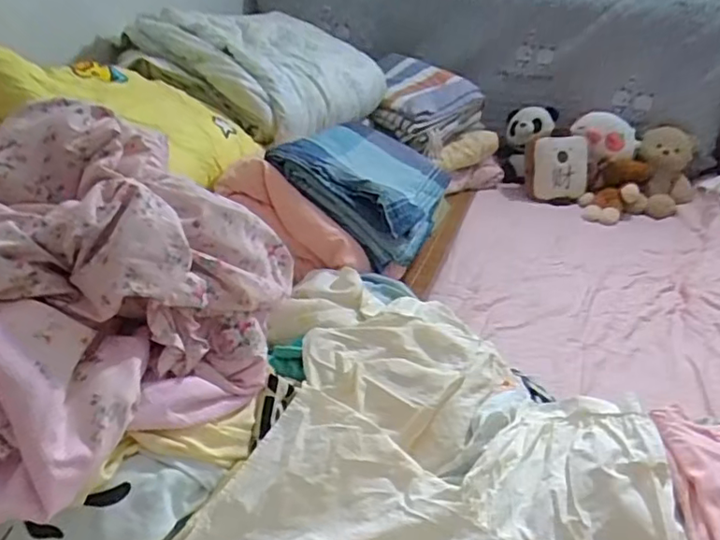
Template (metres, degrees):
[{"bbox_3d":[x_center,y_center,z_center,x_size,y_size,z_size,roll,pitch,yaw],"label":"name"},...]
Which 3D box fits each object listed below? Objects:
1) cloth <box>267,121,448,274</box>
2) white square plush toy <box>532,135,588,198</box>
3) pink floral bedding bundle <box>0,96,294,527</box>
[{"bbox_3d":[0.023,-0.180,1.114,0.281,0.074,0.412,33,32,-2],"label":"cloth"},{"bbox_3d":[0.558,-0.291,1.666,0.167,0.164,0.056,-1,29,-12],"label":"white square plush toy"},{"bbox_3d":[-0.299,0.021,0.539,0.375,0.233,0.355,5,29,-3],"label":"pink floral bedding bundle"}]

